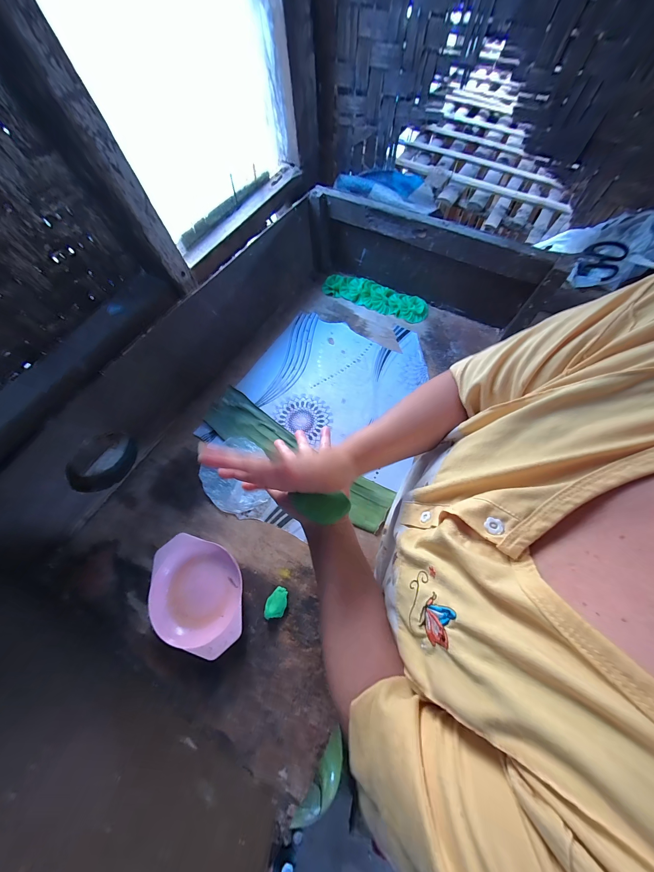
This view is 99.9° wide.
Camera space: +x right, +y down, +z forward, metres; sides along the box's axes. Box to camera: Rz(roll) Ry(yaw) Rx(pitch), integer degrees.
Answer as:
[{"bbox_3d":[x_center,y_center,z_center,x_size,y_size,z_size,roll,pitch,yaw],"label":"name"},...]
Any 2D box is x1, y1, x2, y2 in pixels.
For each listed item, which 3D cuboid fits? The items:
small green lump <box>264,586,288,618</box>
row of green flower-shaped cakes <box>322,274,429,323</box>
[{"bbox_3d":[-0.081,0.271,0.447,0.030,0.022,0.043,12,68,6],"label":"small green lump"},{"bbox_3d":[0.121,-0.357,0.701,0.273,0.029,0.065,22,70,10],"label":"row of green flower-shaped cakes"}]

